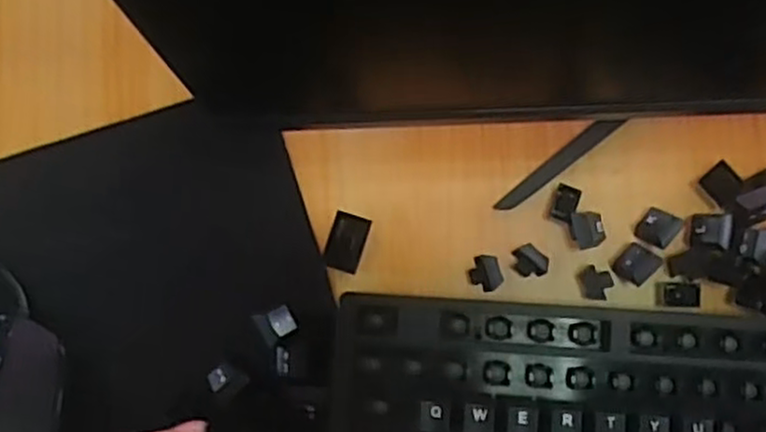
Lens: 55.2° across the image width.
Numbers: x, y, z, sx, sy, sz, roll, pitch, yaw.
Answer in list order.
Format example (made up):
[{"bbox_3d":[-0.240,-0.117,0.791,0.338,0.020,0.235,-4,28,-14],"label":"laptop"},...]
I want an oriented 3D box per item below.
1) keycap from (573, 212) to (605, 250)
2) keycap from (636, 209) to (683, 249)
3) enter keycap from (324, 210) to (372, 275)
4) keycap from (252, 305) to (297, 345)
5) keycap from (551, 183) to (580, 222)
[{"bbox_3d":[0.098,0.007,0.349,0.017,0.011,0.017,-11,84,-1],"label":"keycap"},{"bbox_3d":[0.131,0.006,0.349,0.016,0.010,0.018,37,85,4],"label":"keycap"},{"bbox_3d":[-0.017,0.013,0.351,0.017,0.007,0.026,17,84,2],"label":"enter keycap"},{"bbox_3d":[-0.050,0.049,0.339,0.015,0.010,0.015,-33,85,-3],"label":"keycap"},{"bbox_3d":[0.088,-0.007,0.353,0.011,0.007,0.017,20,84,2],"label":"keycap"}]

